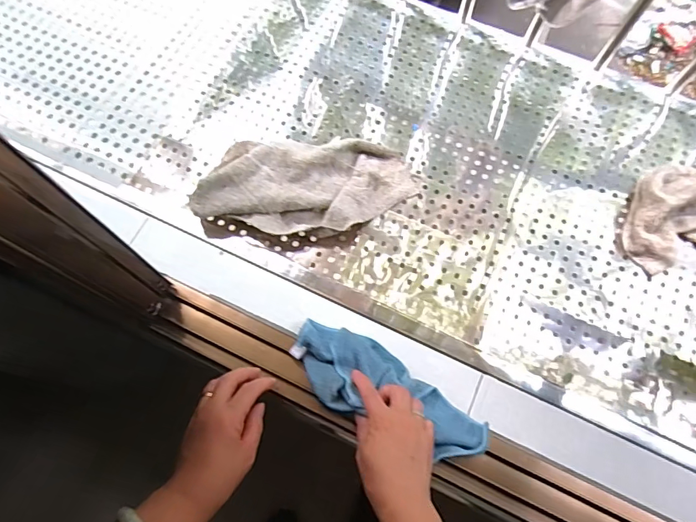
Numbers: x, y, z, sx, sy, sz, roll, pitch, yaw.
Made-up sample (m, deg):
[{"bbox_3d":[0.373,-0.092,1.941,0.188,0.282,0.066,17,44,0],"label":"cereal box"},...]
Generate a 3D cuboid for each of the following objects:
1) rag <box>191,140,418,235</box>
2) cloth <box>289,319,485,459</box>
[{"bbox_3d":[-0.054,-0.106,0.603,0.299,0.058,0.137,-2,71,-1],"label":"rag"},{"bbox_3d":[0.044,0.148,0.510,0.234,0.051,0.088,27,73,2],"label":"cloth"}]

